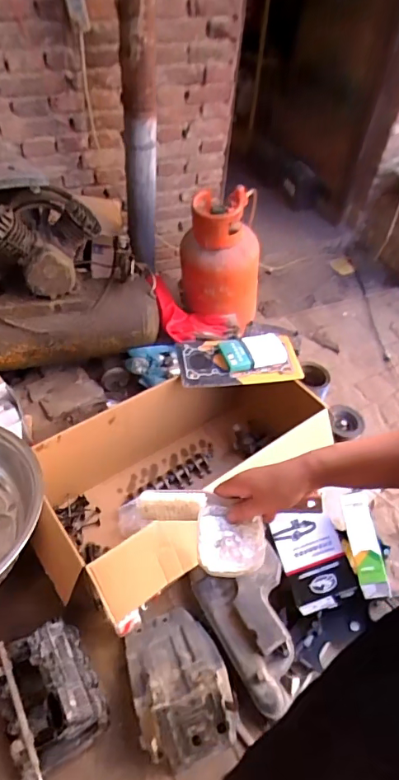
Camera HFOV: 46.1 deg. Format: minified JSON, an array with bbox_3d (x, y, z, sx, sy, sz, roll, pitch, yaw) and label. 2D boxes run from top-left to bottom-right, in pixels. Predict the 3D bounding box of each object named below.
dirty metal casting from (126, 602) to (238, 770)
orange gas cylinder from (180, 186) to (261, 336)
[{"bbox_3d":[-0.049,0.703,1.162,0.233,0.187,0.341,-10,51,-14],"label":"dirty metal casting"},{"bbox_3d":[0.094,-0.508,1.853,0.301,0.446,0.302,9,49,2],"label":"orange gas cylinder"}]

